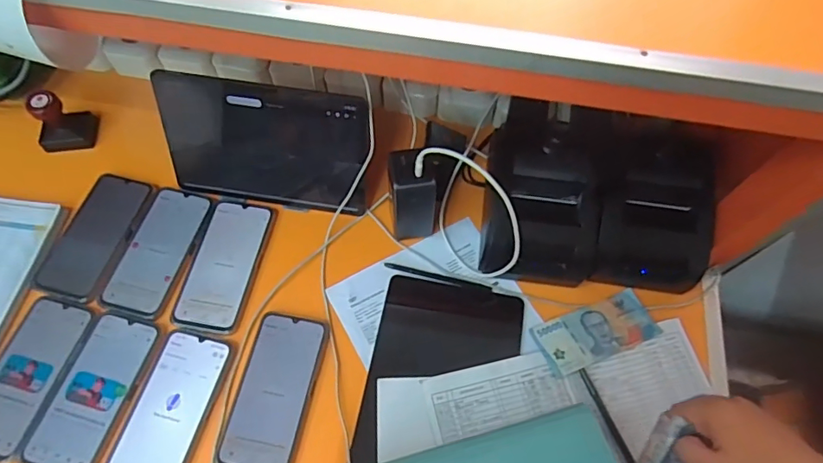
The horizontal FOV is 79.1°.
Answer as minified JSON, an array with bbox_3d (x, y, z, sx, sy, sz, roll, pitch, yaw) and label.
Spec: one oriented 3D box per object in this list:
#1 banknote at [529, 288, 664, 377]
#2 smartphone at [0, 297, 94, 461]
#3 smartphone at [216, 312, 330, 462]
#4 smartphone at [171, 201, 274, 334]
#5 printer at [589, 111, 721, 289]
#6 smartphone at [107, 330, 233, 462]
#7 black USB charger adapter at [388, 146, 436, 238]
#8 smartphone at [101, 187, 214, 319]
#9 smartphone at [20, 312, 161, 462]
[{"bbox_3d":[0.217,0.117,0.588,0.143,0.008,0.064,-19,65,-11],"label":"banknote"},{"bbox_3d":[-0.429,0.157,0.553,0.077,0.010,0.166,14,64,6],"label":"smartphone"},{"bbox_3d":[-0.151,0.176,0.549,0.081,0.009,0.169,11,63,4],"label":"smartphone"},{"bbox_3d":[-0.232,0.039,0.617,0.082,0.006,0.168,9,63,3],"label":"smartphone"},{"bbox_3d":[0.287,-0.026,0.601,0.134,0.122,0.163,6,63,2],"label":"printer"},{"bbox_3d":[-0.261,0.193,0.537,0.080,0.005,0.170,12,63,5],"label":"smartphone"},{"bbox_3d":[-0.001,-0.041,0.591,0.048,0.149,0.048,-12,64,-8],"label":"black USB charger adapter"},{"bbox_3d":[-0.318,0.022,0.626,0.084,0.007,0.166,13,63,5],"label":"smartphone"},{"bbox_3d":[-0.349,0.175,0.548,0.083,0.009,0.170,13,64,5],"label":"smartphone"}]

